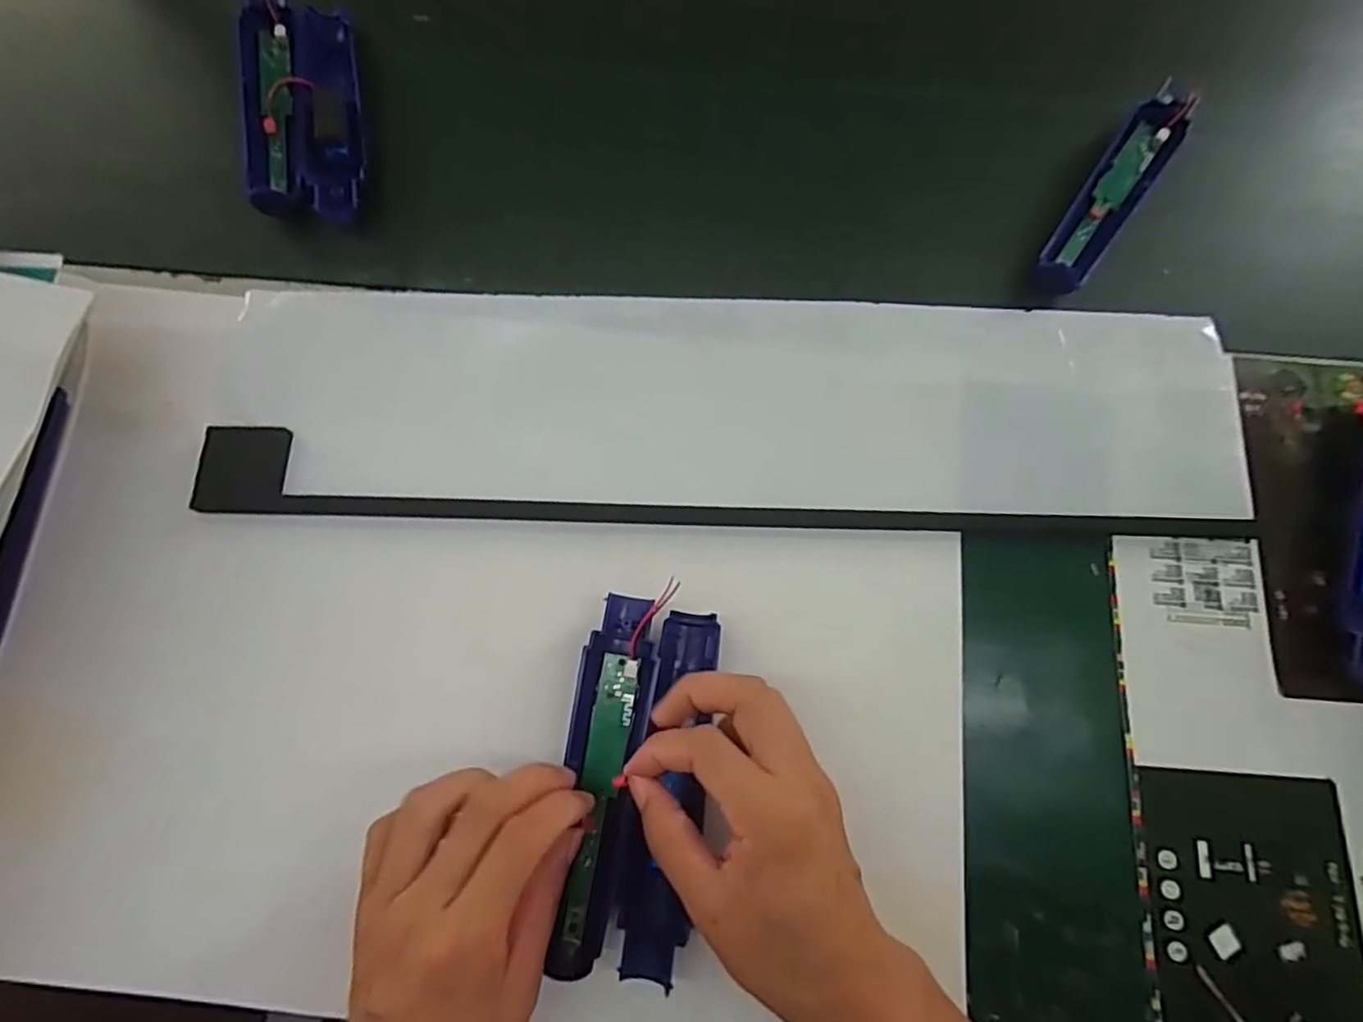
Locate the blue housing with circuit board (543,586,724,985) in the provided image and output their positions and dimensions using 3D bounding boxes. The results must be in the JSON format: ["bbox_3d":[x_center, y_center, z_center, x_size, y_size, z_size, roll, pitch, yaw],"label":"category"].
[{"bbox_3d":[-0.023,0.131,0.320,0.067,0.015,0.177,6,75,0],"label":"blue housing with circuit board"}]

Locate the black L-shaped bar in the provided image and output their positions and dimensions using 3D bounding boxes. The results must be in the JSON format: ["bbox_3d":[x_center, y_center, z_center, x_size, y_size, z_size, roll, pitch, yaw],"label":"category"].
[{"bbox_3d":[0.020,-0.008,0.371,0.586,0.009,0.046,3,87,0],"label":"black L-shaped bar"}]

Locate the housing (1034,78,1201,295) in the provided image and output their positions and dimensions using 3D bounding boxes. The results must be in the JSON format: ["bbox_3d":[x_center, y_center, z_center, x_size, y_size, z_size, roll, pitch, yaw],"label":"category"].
[{"bbox_3d":[0.280,-0.207,0.415,0.035,0.018,0.169,36,79,8],"label":"housing"}]

